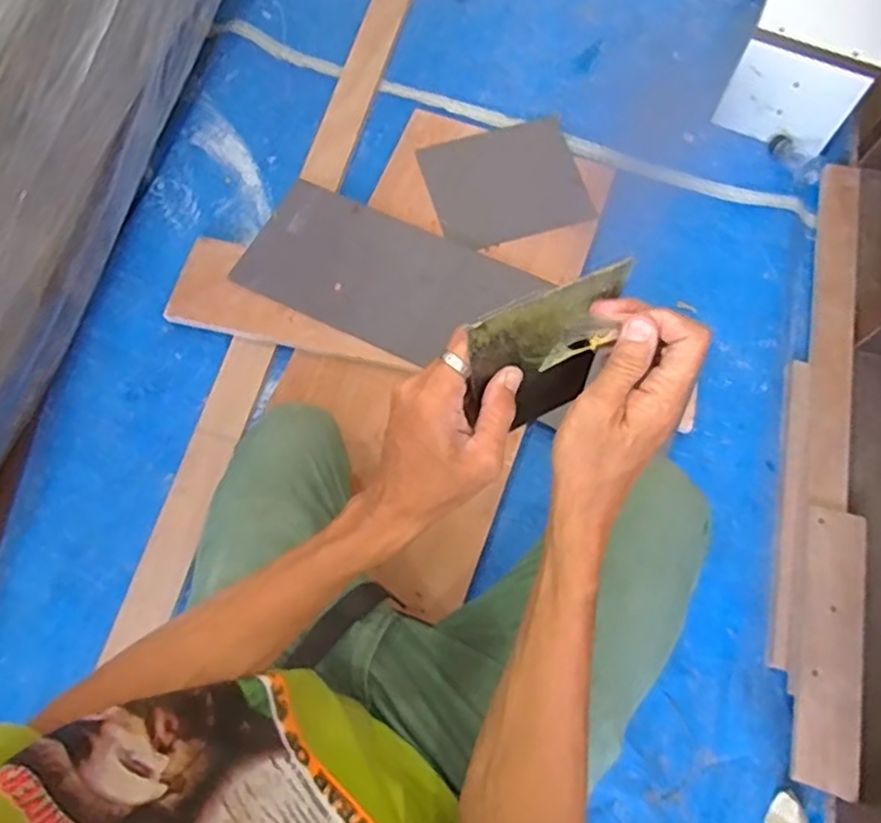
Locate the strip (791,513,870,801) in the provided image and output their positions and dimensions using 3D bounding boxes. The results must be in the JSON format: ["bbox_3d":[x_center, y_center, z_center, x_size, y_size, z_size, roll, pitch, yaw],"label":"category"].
[{"bbox_3d":[0.459,0.270,0.794,0.067,0.014,0.313,7,69,22],"label":"strip"}]

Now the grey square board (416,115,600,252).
[{"bbox_3d":[0.103,-0.358,1.059,0.239,0.012,0.209,-16,69,-7],"label":"grey square board"}]

